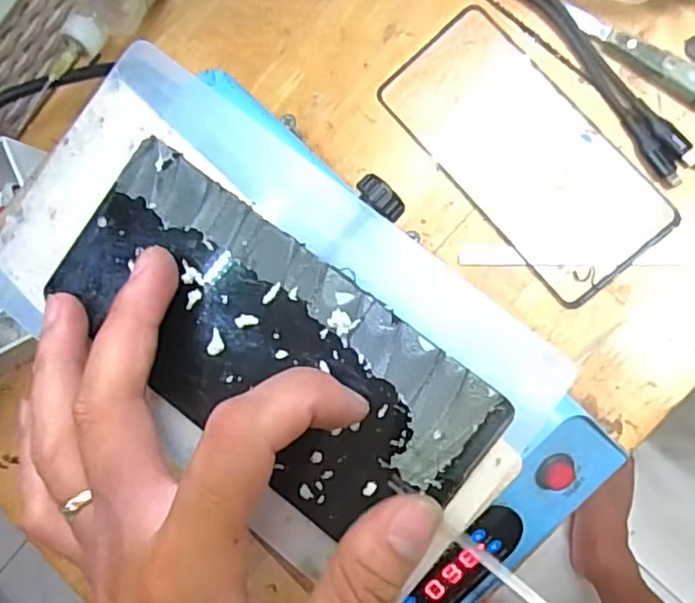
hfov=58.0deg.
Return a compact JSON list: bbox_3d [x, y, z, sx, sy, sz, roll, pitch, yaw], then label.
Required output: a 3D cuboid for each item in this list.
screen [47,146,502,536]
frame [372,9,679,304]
[{"bbox_3d":[-0.027,0.015,0.206,0.150,0.004,0.069,36,95,8],"label":"screen"},{"bbox_3d":[0.090,-0.076,0.322,0.070,0.004,0.154,-41,83,7],"label":"frame"}]

